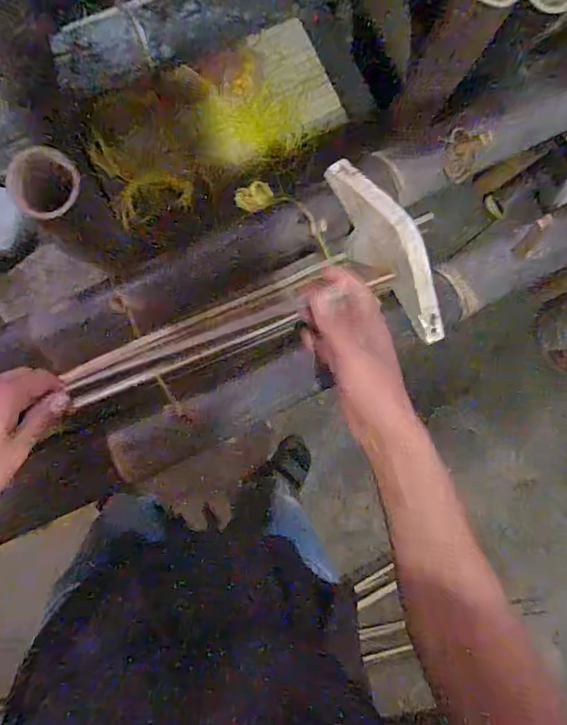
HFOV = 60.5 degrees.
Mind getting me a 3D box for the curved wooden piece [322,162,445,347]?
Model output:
[{"bbox_3d":[0.098,-0.107,0.455,0.027,0.078,0.192,-30,90,-8],"label":"curved wooden piece"}]

